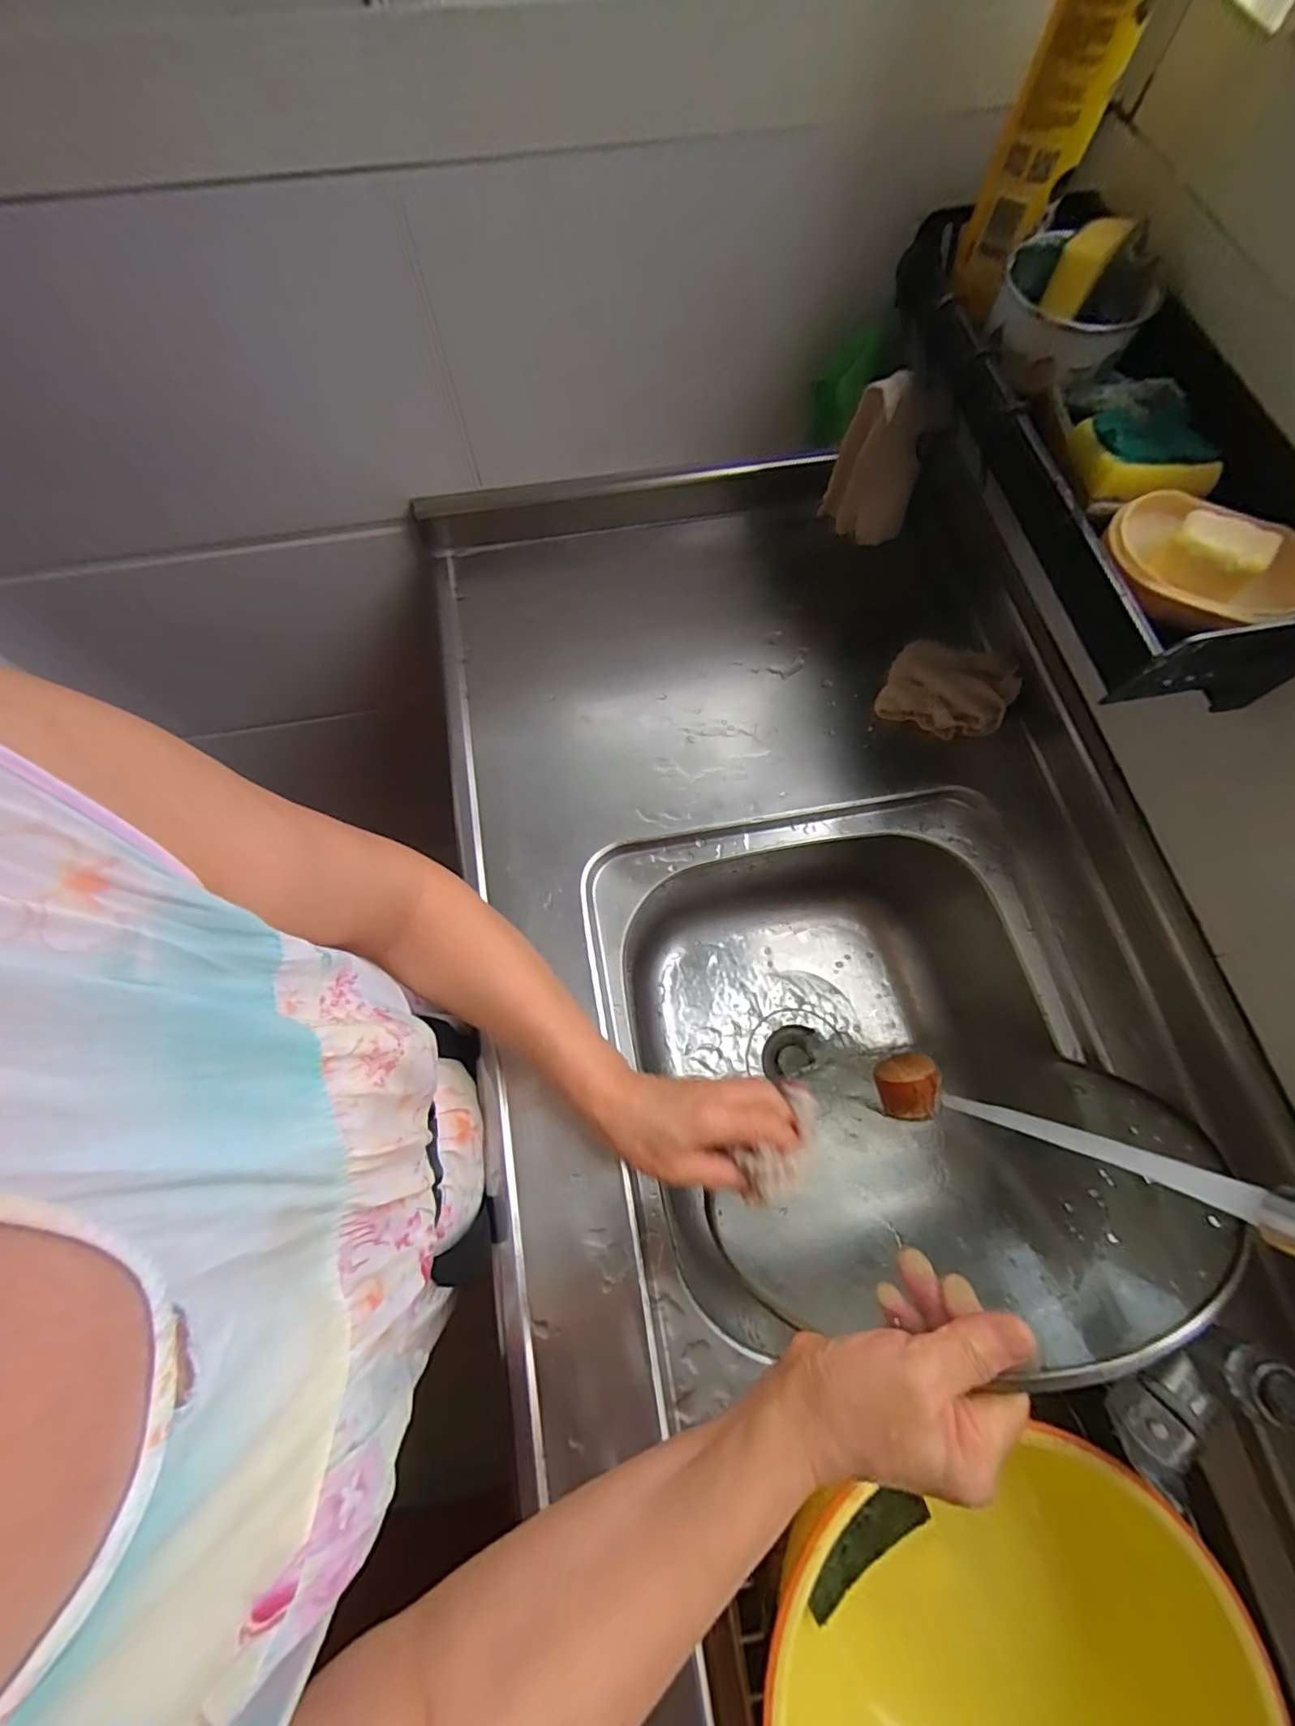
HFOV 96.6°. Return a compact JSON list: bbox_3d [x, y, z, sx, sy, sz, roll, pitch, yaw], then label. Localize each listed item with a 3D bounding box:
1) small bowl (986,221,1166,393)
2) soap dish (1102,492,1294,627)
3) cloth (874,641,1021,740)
[{"bbox_3d":[0.291,-0.387,0.399,0.100,0.048,0.095,31,74,10],"label":"small bowl"},{"bbox_3d":[0.329,-0.178,0.339,0.109,0.031,0.065,35,75,11],"label":"soap dish"},{"bbox_3d":[0.300,-0.172,0.577,0.117,0.031,0.091,24,73,8],"label":"cloth"}]

